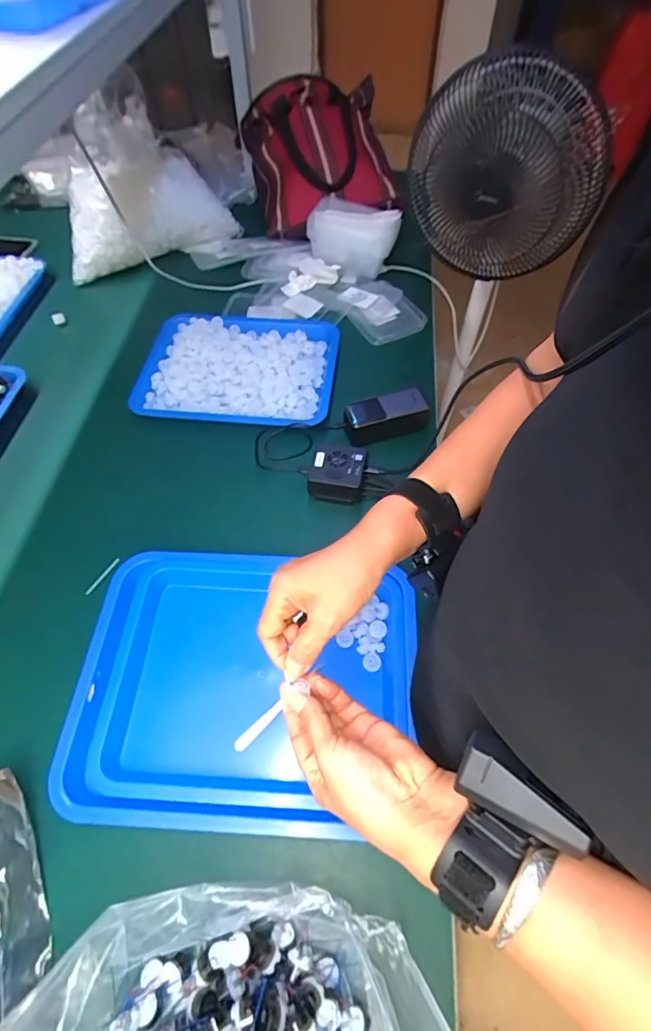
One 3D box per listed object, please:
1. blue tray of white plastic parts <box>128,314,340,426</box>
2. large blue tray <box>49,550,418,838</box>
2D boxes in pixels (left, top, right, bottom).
[{"bbox_3d":[-0.149,-0.263,0.815,0.329,0.035,0.253,4,58,3],"label":"blue tray of white plastic parts"},{"bbox_3d":[-0.087,0.189,0.554,0.390,0.046,0.300,2,58,1],"label":"large blue tray"}]

